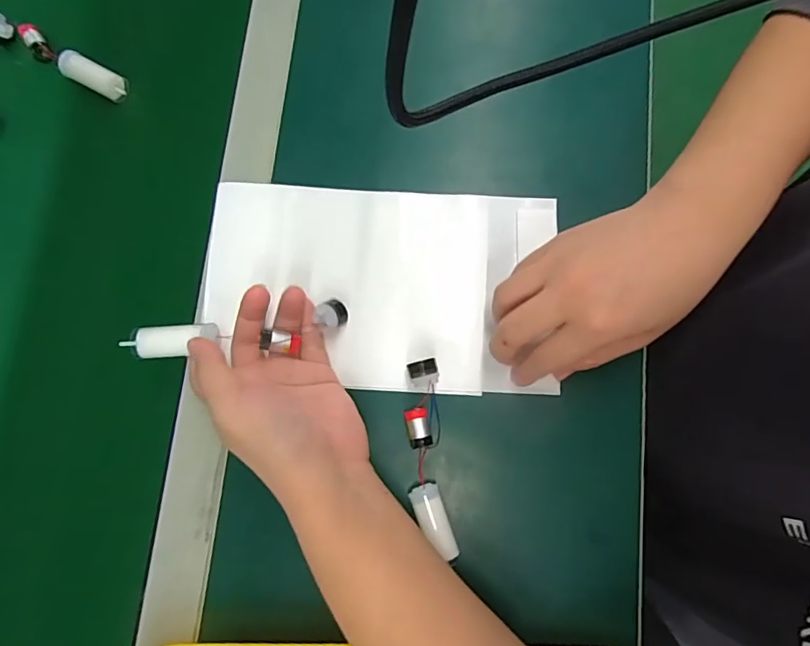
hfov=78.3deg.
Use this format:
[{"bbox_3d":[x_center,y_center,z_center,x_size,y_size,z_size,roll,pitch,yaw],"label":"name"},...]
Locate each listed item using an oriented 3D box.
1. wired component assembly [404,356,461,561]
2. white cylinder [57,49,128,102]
[{"bbox_3d":[0.015,0.092,0.344,0.026,0.021,0.129,-6,83,1],"label":"wired component assembly"},{"bbox_3d":[-0.255,-0.202,0.406,0.058,0.016,0.020,27,84,5],"label":"white cylinder"}]

